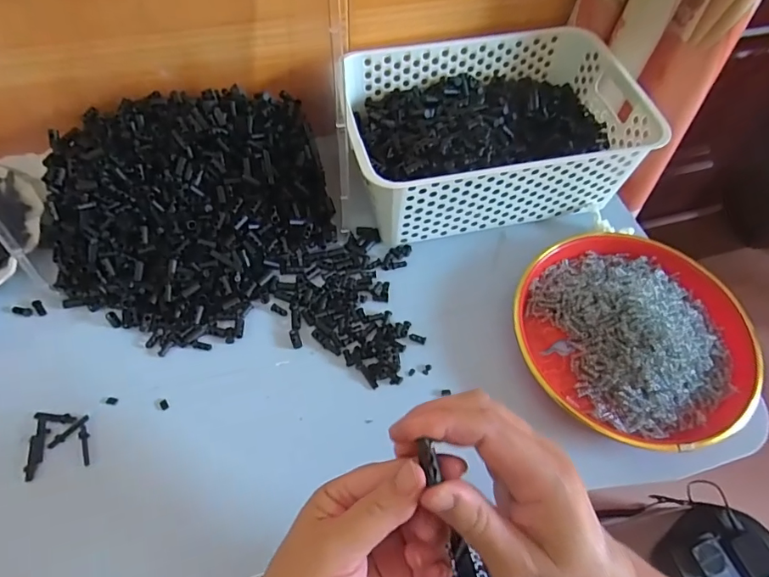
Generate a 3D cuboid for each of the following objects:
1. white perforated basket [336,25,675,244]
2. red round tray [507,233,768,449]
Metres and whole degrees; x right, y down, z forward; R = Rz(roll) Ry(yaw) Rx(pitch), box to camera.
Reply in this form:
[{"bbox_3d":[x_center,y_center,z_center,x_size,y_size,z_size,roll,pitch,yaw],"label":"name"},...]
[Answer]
[{"bbox_3d":[0.110,-0.169,0.537,0.304,0.111,0.203,-8,59,-8],"label":"white perforated basket"},{"bbox_3d":[0.235,0.038,0.453,0.212,0.048,0.206,2,58,-3],"label":"red round tray"}]

